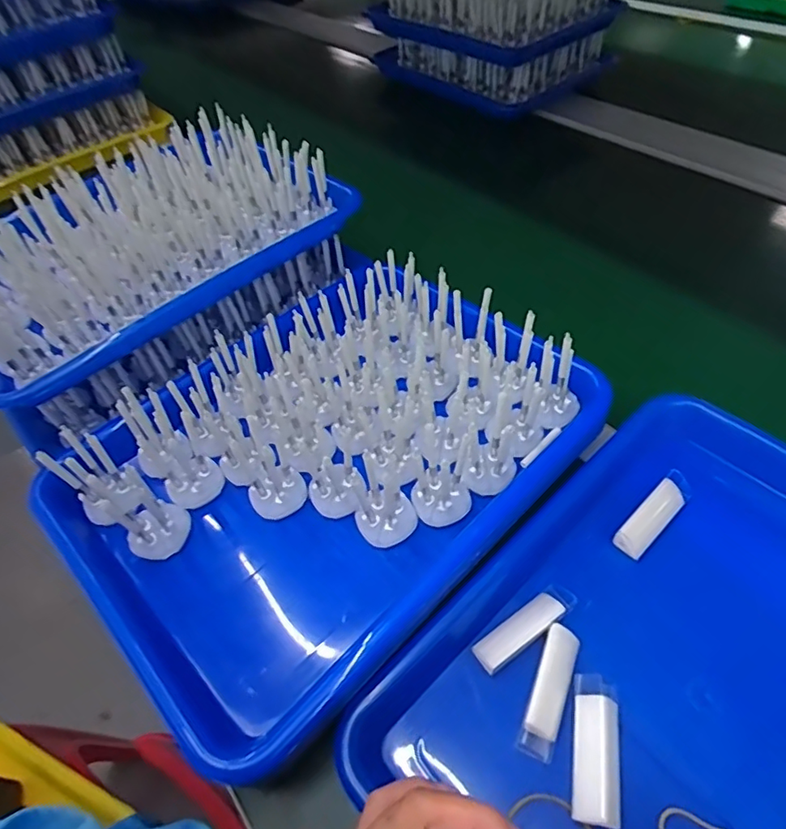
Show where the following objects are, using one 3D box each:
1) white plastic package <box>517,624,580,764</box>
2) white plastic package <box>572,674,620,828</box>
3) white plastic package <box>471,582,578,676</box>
[{"bbox_3d":[0.085,0.147,0.291,0.018,0.015,0.065,18,54,20],"label":"white plastic package"},{"bbox_3d":[0.102,0.165,0.272,0.021,0.014,0.066,8,51,12],"label":"white plastic package"},{"bbox_3d":[0.077,0.121,0.312,0.069,0.015,0.020,-31,54,-19],"label":"white plastic package"}]

